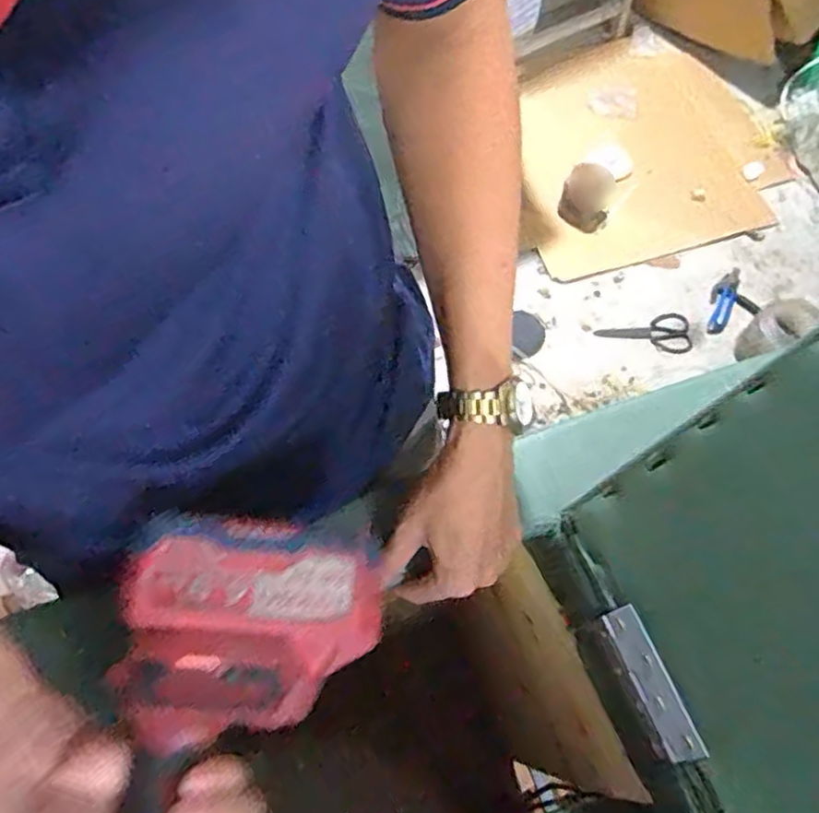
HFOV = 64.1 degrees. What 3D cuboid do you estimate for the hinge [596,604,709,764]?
[{"bbox_3d":[0.157,0.185,0.436,0.017,0.051,0.095,-19,66,-8],"label":"hinge"}]

